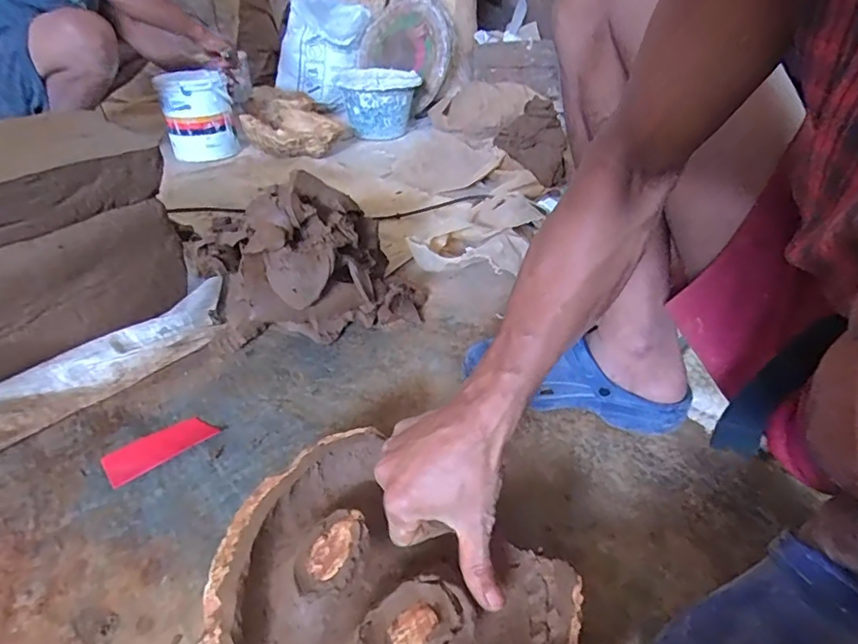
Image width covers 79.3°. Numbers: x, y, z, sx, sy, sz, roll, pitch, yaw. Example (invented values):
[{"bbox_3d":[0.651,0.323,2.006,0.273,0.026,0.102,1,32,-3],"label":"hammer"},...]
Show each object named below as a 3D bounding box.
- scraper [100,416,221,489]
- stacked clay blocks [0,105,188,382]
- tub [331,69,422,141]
[{"bbox_3d":[-0.297,0.137,0.573,0.110,0.004,0.048,-27,44,-33],"label":"scraper"},{"bbox_3d":[-0.532,-0.100,0.684,0.335,0.255,0.220,-30,46,-35],"label":"stacked clay blocks"},{"bbox_3d":[-0.150,-0.645,1.541,0.227,0.174,0.215,1,36,0],"label":"tub"}]

